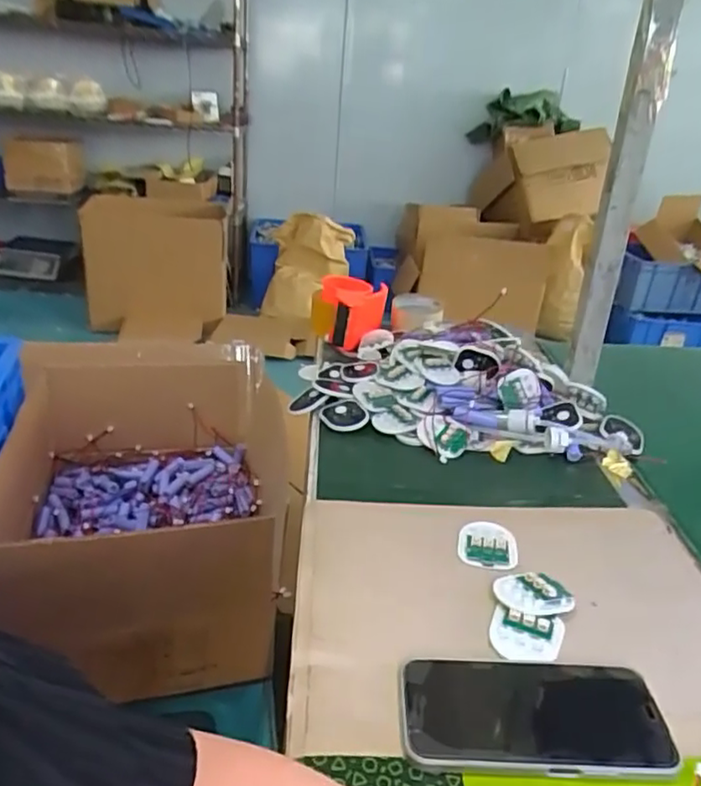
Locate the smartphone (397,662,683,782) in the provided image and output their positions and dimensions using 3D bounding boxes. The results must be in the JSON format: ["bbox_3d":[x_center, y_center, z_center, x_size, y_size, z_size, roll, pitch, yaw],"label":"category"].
[{"bbox_3d":[0.113,0.201,0.397,0.160,0.014,0.076,5,26,1],"label":"smartphone"}]

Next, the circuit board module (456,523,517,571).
[{"bbox_3d":[0.120,0.132,0.553,0.050,0.008,0.058,12,27,15],"label":"circuit board module"}]

